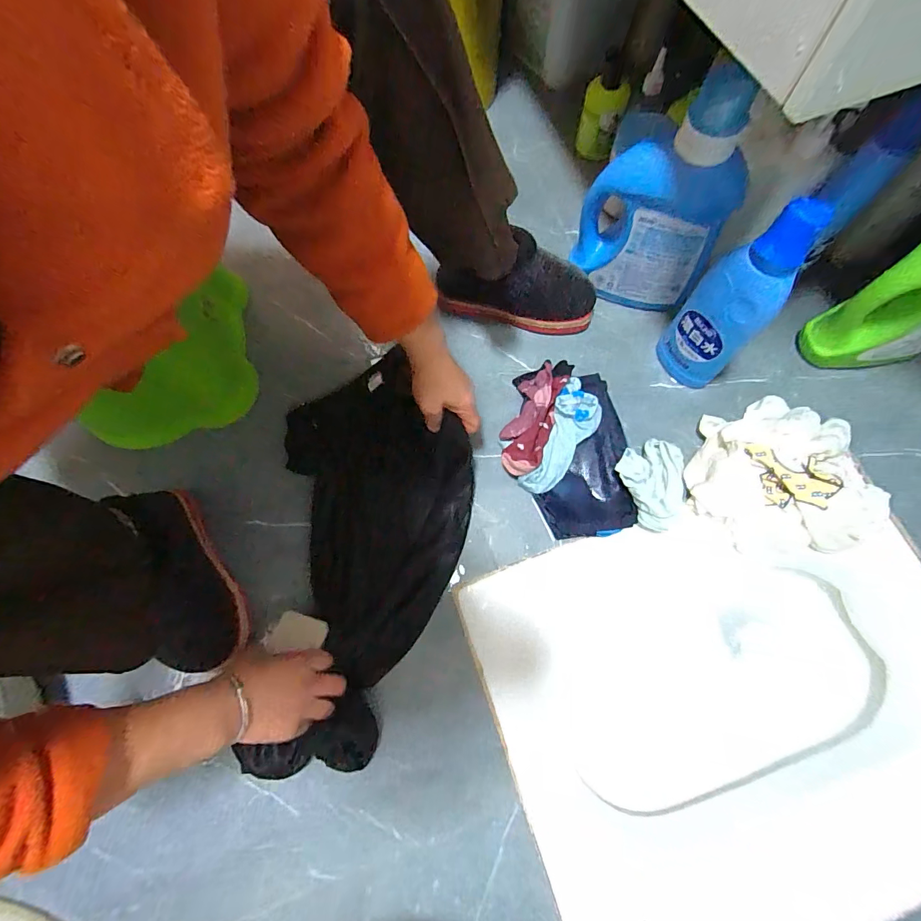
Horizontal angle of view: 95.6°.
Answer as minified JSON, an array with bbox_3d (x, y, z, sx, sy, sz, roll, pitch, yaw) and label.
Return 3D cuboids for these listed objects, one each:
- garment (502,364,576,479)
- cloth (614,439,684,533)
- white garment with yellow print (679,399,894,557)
[{"bbox_3d":[0.091,-0.054,0.562,0.069,0.049,0.157,20,74,9],"label":"garment"},{"bbox_3d":[0.248,0.029,0.523,0.083,0.036,0.107,-22,72,-5],"label":"cloth"},{"bbox_3d":[0.401,0.016,0.515,0.216,0.062,0.197,-1,72,2],"label":"white garment with yellow print"}]

